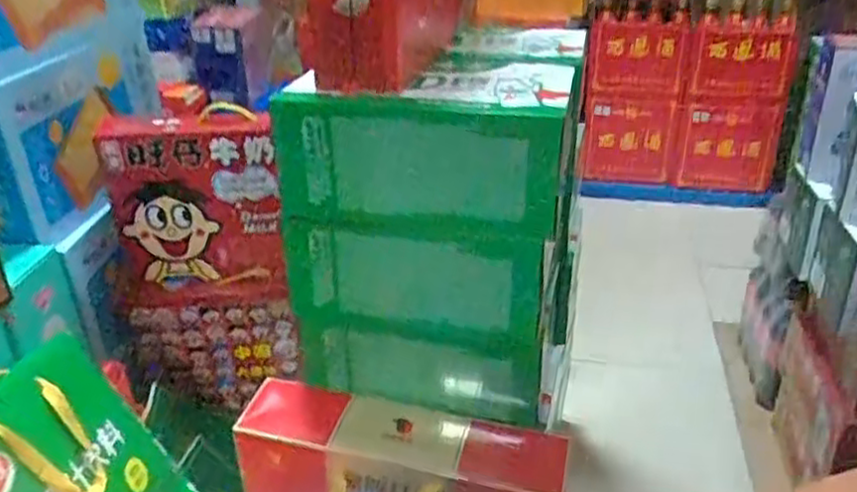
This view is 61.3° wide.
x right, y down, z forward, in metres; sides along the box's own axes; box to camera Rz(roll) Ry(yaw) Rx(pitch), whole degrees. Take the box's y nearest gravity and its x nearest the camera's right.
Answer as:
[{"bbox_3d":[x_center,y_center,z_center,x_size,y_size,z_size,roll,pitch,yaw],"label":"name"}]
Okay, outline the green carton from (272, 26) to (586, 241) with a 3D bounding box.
[{"bbox_3d":[0.018,-0.161,0.949,0.328,0.175,0.324,3,30,14],"label":"green carton"}]

